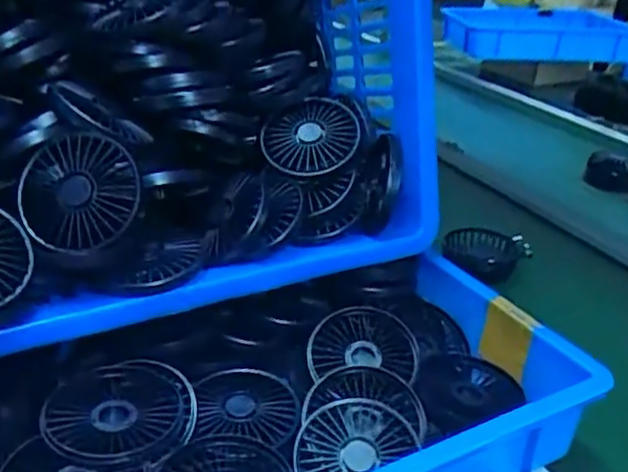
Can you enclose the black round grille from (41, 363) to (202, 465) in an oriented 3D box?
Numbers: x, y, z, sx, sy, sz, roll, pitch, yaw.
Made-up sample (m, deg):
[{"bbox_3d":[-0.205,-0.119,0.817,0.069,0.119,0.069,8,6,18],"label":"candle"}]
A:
[{"bbox_3d":[-0.129,0.121,0.445,0.096,0.027,0.079,-12,30,-26],"label":"black round grille"}]

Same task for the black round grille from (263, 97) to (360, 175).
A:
[{"bbox_3d":[-0.002,-0.089,0.594,0.087,0.019,0.083,7,64,2],"label":"black round grille"}]

